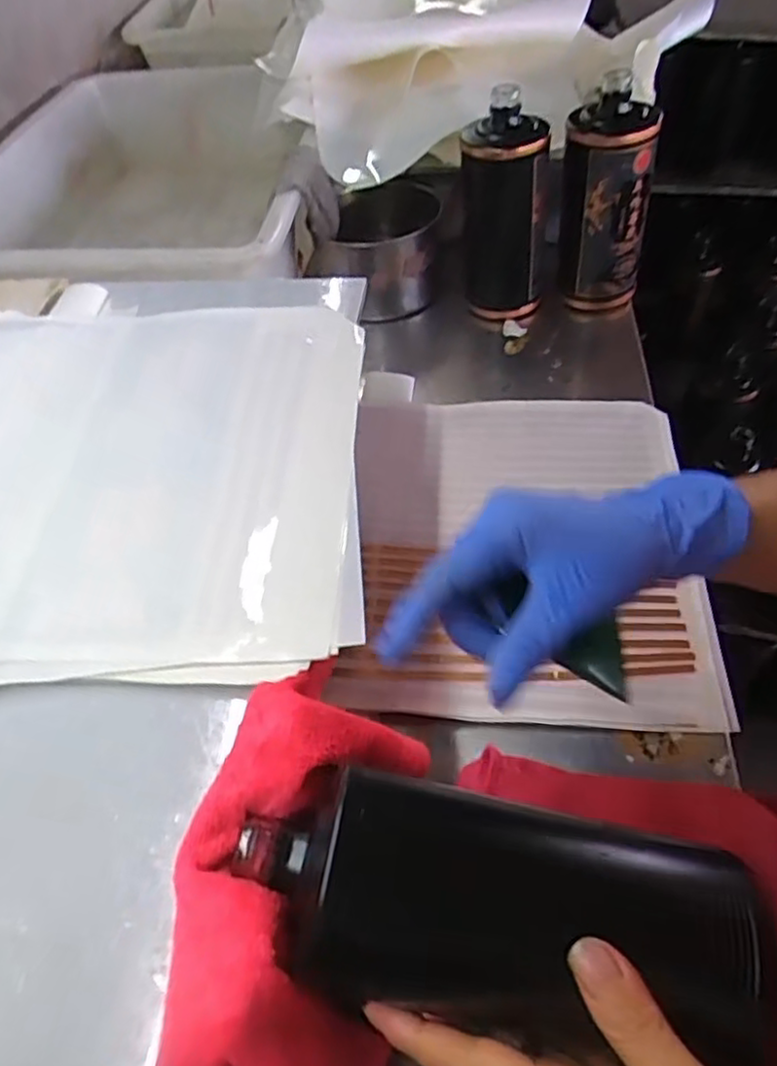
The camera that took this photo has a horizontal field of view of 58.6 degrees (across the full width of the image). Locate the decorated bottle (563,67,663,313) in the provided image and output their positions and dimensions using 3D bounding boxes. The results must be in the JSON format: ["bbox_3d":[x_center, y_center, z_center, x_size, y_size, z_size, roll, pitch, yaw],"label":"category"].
[{"bbox_3d":[0.203,-0.311,0.662,0.084,0.184,0.079,3,50,4],"label":"decorated bottle"}]

